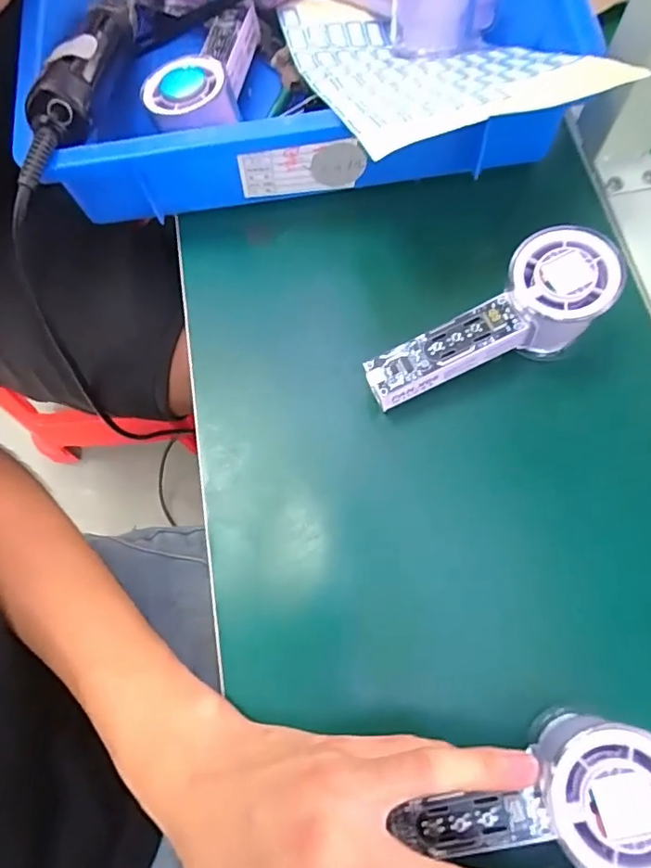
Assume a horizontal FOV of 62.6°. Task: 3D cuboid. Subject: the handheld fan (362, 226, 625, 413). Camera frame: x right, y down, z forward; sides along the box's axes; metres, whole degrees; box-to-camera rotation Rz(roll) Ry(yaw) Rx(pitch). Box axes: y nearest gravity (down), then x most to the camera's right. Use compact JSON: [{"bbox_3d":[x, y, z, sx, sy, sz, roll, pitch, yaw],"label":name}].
[{"bbox_3d":[0.097,-0.059,0.324,0.152,0.057,0.057,-29,72,8],"label":"handheld fan"}]

